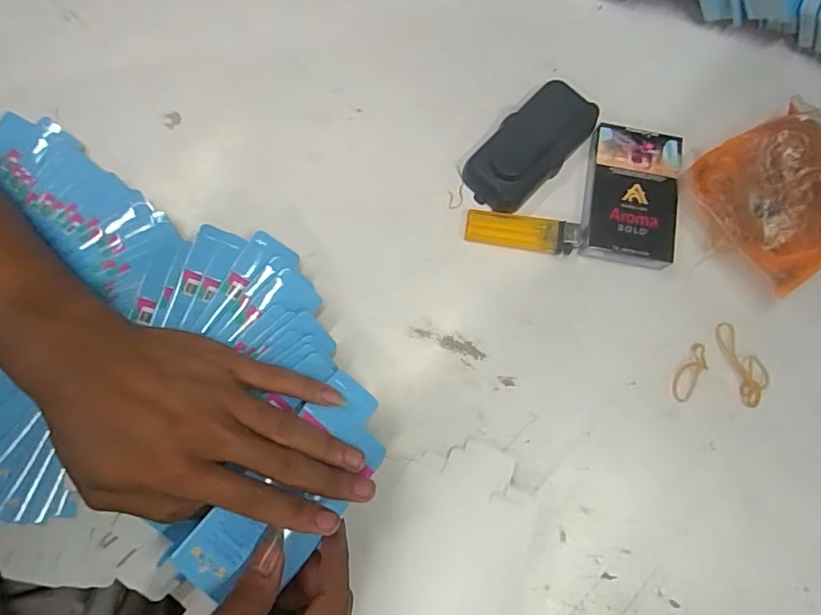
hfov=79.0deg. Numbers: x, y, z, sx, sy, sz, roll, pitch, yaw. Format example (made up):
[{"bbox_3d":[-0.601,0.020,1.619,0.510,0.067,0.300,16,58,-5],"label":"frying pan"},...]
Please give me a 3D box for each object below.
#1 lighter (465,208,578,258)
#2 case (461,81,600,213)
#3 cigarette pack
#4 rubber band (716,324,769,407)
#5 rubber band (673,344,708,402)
[{"bbox_3d":[0.080,-0.054,0.356,0.079,0.009,0.024,11,79,1],"label":"lighter"},{"bbox_3d":[0.087,-0.118,0.359,0.052,0.027,0.104,41,81,7],"label":"case"},{"bbox_3d":[0.158,-0.080,0.357,0.064,0.018,0.097,10,79,1],"label":"cigarette pack"},{"bbox_3d":[0.233,0.038,0.346,0.022,0.004,0.058,-19,80,-5],"label":"rubber band"},{"bbox_3d":[0.193,0.045,0.341,0.015,0.004,0.043,31,80,5],"label":"rubber band"}]

